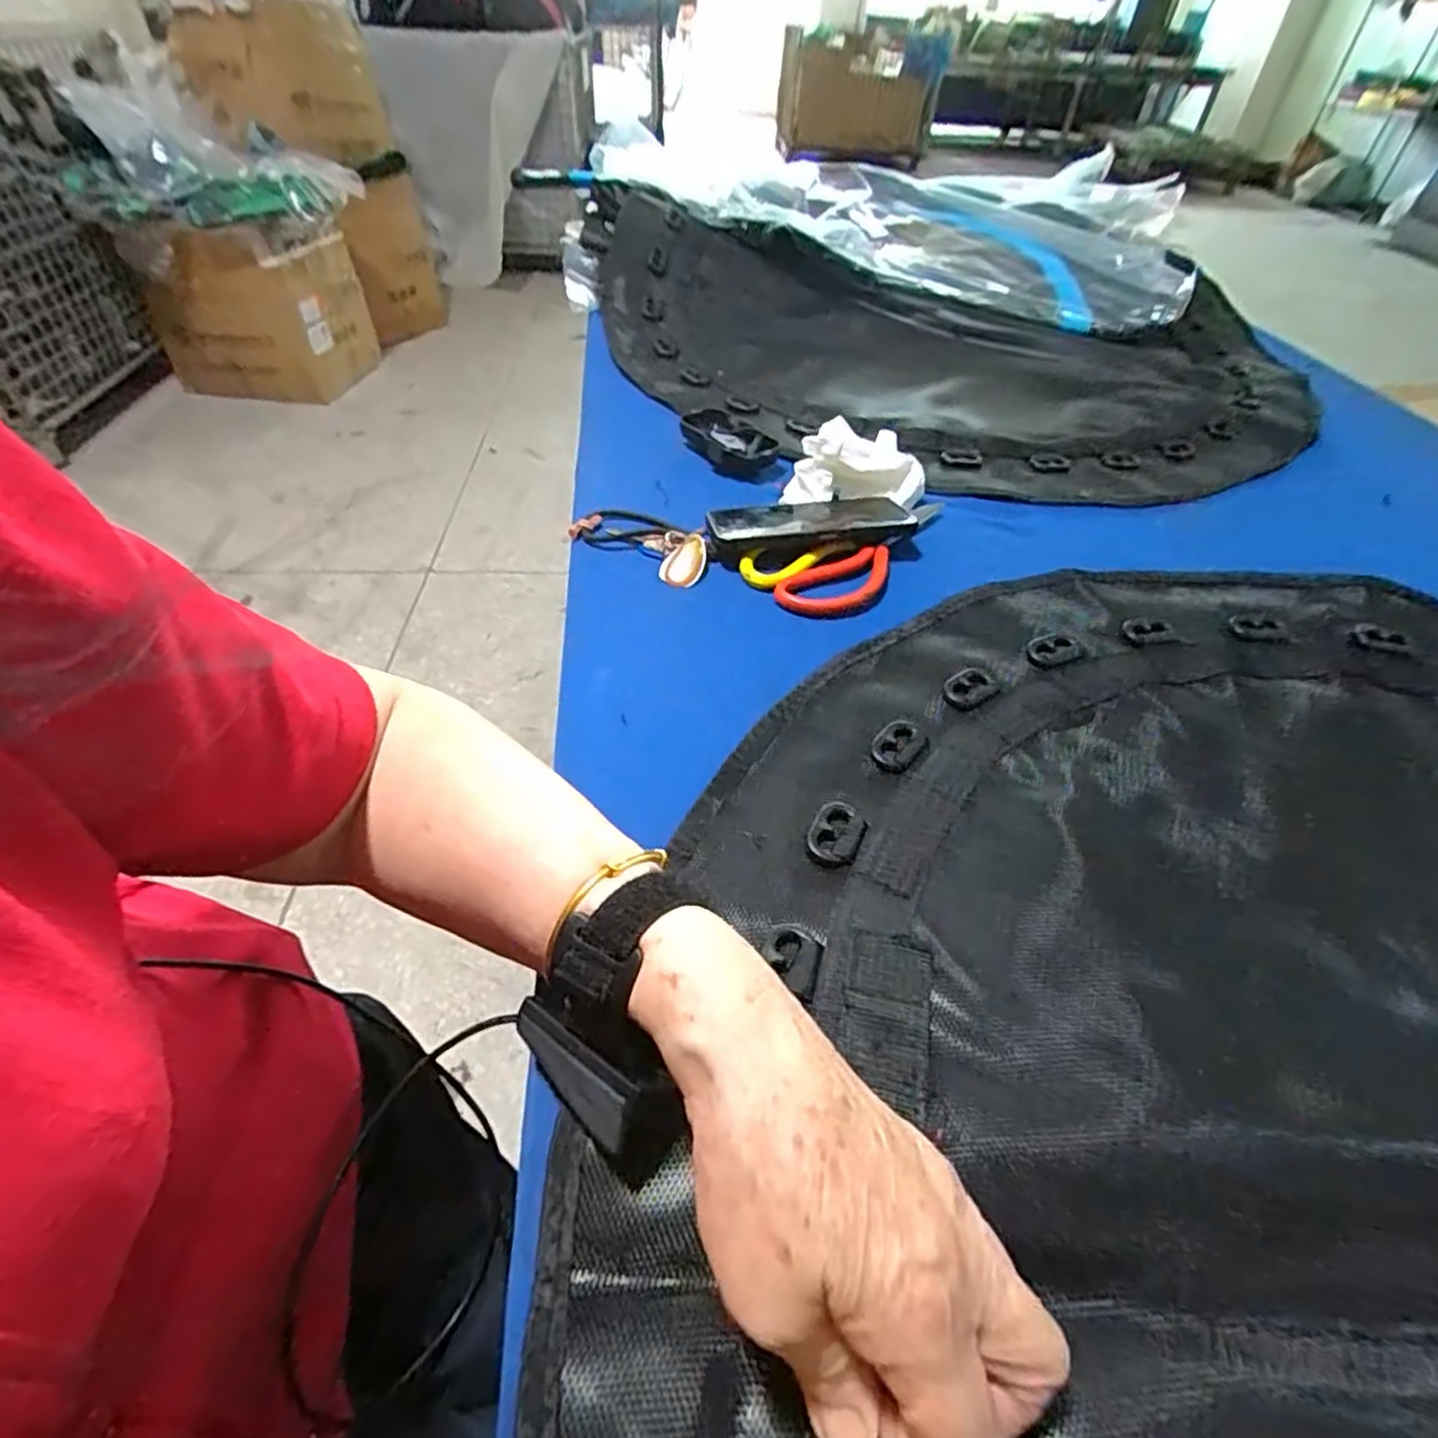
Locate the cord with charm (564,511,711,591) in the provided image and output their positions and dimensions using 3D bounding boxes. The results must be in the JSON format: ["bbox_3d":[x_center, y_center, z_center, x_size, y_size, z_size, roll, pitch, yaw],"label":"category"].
[{"bbox_3d":[-0.063,-0.145,0.584,0.125,0.023,0.051,26,81,21],"label":"cord with charm"}]

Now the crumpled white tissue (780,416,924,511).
[{"bbox_3d":[0.121,-0.224,0.635,0.115,0.060,0.070,-14,47,-17],"label":"crumpled white tissue"}]

